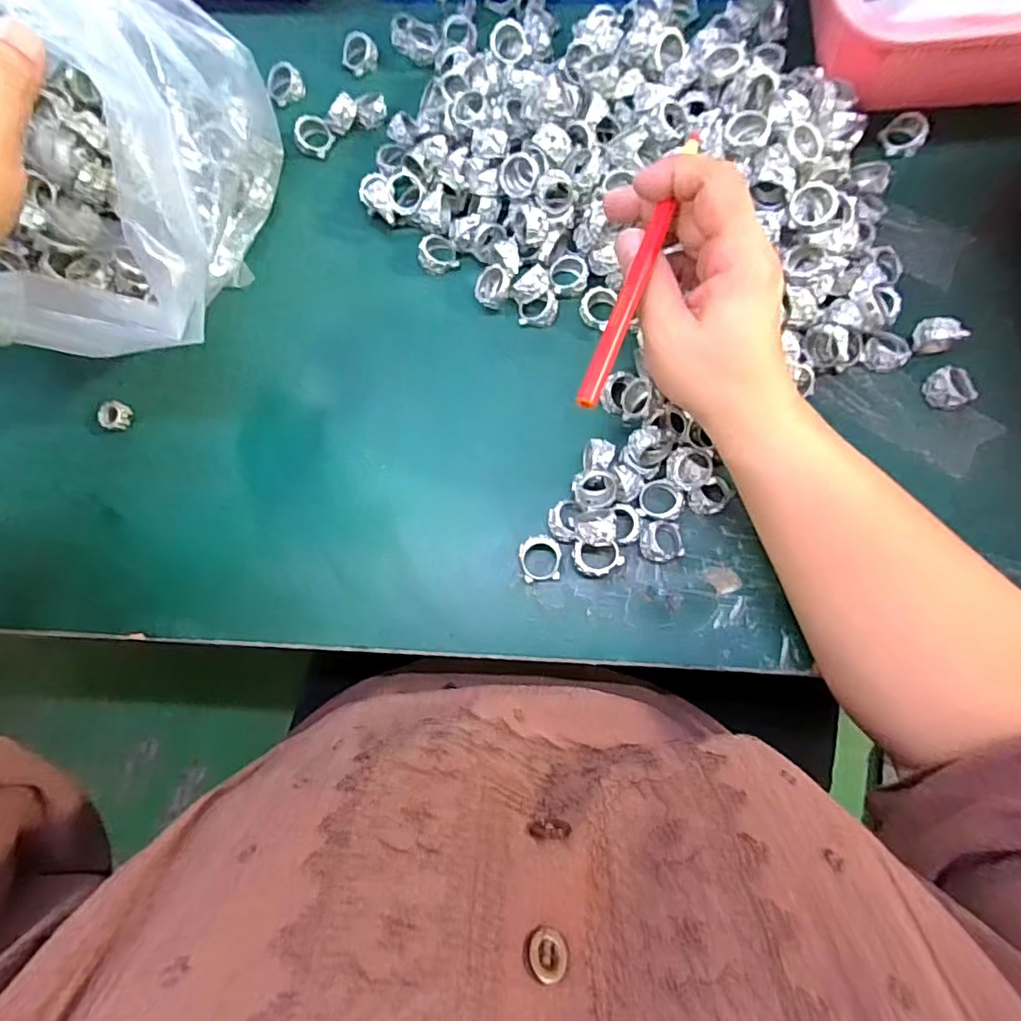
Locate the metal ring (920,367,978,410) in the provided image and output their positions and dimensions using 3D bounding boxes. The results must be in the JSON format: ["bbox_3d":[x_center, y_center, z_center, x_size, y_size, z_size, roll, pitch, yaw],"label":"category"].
[{"bbox_3d":[0.257,-0.072,0.324,0.027,0.012,0.024,-18,77,-3],"label":"metal ring"}]

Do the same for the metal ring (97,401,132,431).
[{"bbox_3d":[-0.244,-0.058,0.346,0.013,0.013,0.017,21,78,6],"label":"metal ring"}]

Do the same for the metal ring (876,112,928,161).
[{"bbox_3d":[0.255,-0.244,0.363,0.026,0.012,0.025,36,80,9],"label":"metal ring"}]

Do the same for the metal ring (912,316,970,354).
[{"bbox_3d":[0.250,-0.103,0.327,0.024,0.019,0.015,-3,77,1],"label":"metal ring"}]

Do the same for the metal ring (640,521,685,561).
[{"bbox_3d":[0.084,0.017,0.312,0.024,0.012,0.023,0,81,2],"label":"metal ring"}]

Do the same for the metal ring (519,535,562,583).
[{"bbox_3d":[0.017,0.027,0.314,0.023,0.011,0.025,0,77,1],"label":"metal ring"}]

